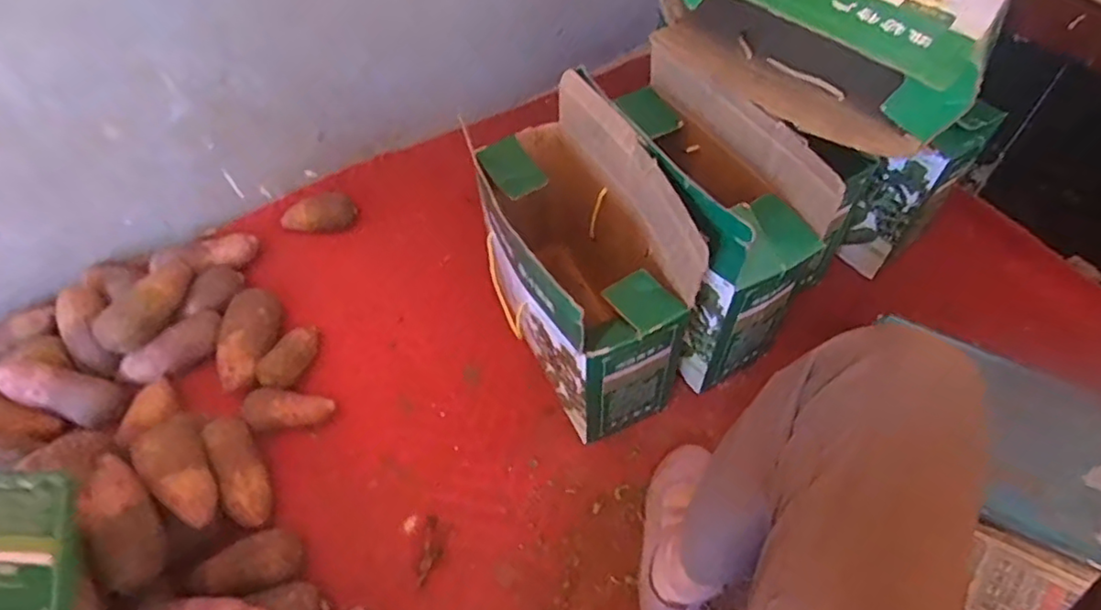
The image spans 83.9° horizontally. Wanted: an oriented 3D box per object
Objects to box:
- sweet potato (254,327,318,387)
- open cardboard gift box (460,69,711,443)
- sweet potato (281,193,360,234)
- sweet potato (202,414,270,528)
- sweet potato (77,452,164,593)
[{"bbox_3d":[-0.396,0.079,0.945,0.047,0.056,0.116,21,60,17],"label":"sweet potato"},{"bbox_3d":[0.030,-0.060,0.833,0.193,0.338,0.367,-20,57,-9],"label":"open cardboard gift box"},{"bbox_3d":[-0.420,-0.166,1.112,0.124,0.049,0.059,-19,57,-9],"label":"sweet potato"},{"bbox_3d":[-0.422,0.224,0.835,0.047,0.055,0.153,-24,74,-12],"label":"sweet potato"},{"bbox_3d":[-0.518,0.260,0.736,0.068,0.063,0.164,-22,80,-11],"label":"sweet potato"}]

